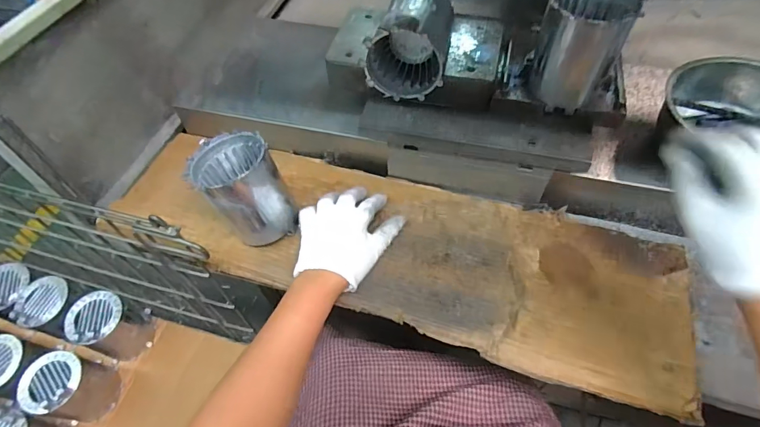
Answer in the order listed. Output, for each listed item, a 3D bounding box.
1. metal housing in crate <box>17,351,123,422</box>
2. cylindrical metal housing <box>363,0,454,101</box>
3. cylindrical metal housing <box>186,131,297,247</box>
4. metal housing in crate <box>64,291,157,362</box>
[{"bbox_3d":[-0.492,0.284,0.676,0.088,0.138,0.086,11,57,10],"label":"metal housing in crate"},{"bbox_3d":[0.040,-0.220,0.526,0.093,0.089,0.122,8,57,8],"label":"cylindrical metal housing"},{"bbox_3d":[-0.168,-0.031,0.513,0.089,0.109,0.106,-27,59,-15],"label":"cylindrical metal housing"},{"bbox_3d":[-0.462,0.195,0.728,0.090,0.116,0.090,-1,56,2],"label":"metal housing in crate"}]

